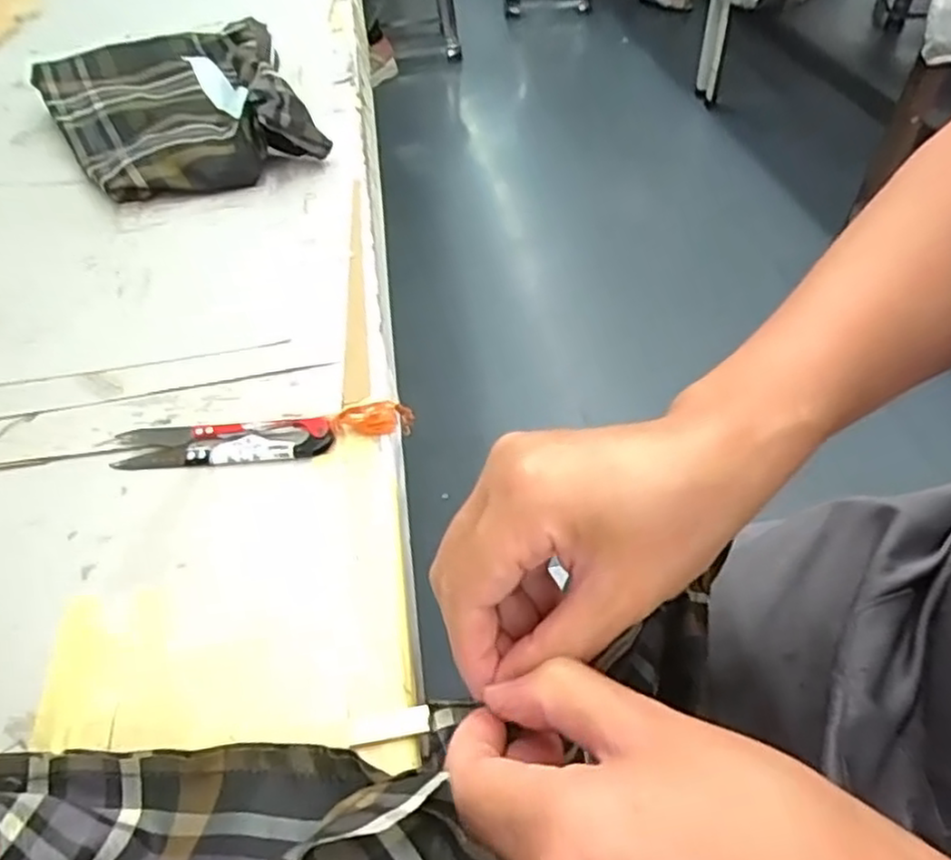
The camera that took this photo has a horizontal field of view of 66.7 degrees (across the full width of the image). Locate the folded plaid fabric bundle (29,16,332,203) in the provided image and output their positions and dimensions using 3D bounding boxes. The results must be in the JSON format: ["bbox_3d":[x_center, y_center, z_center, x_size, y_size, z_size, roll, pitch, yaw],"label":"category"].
[{"bbox_3d":[-0.248,-0.282,0.602,0.202,0.049,0.300,-24,49,-15],"label":"folded plaid fabric bundle"}]

